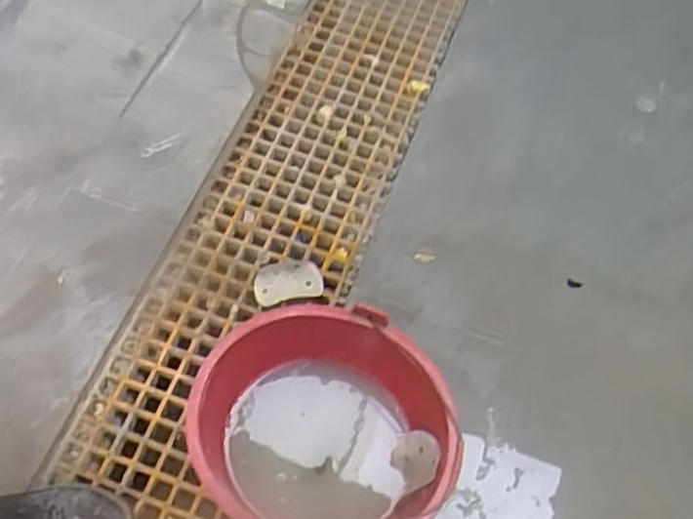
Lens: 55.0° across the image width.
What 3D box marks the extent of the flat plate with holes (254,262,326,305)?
[{"bbox_3d":[-0.106,0.043,1.214,0.123,0.020,0.068,-7,65,-6],"label":"flat plate with holes"}]

